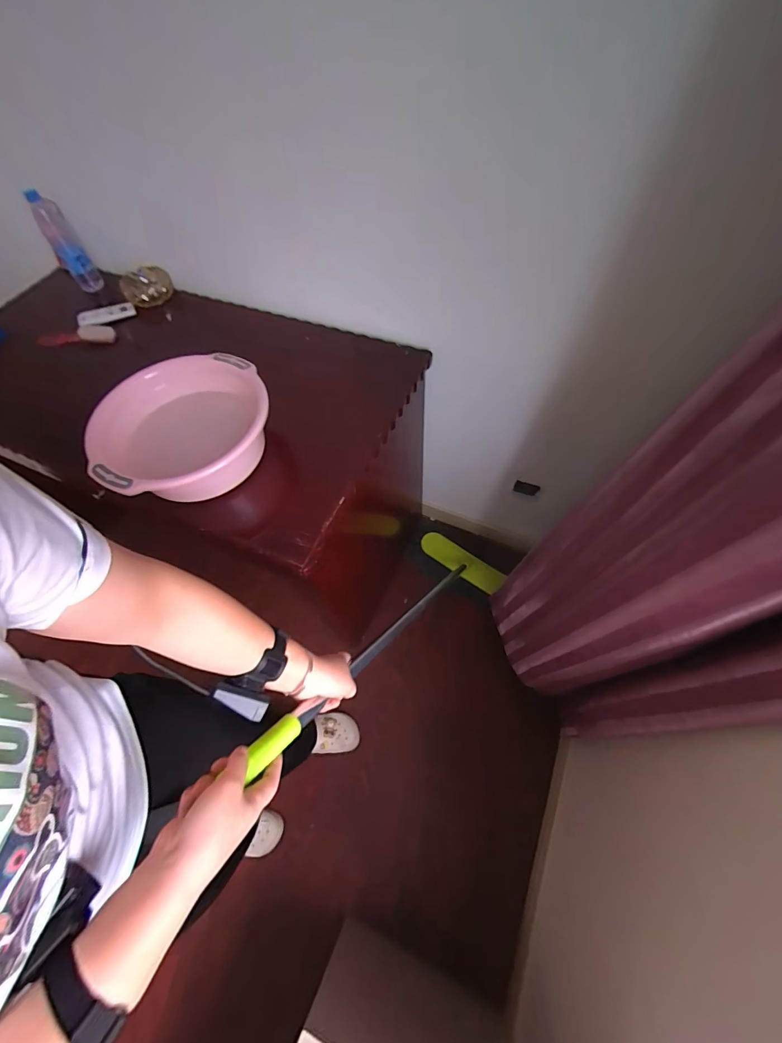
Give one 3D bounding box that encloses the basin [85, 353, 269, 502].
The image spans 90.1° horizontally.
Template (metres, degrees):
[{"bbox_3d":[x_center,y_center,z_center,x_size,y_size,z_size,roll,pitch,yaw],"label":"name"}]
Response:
[{"bbox_3d":[-0.385,-0.161,0.752,0.317,0.155,0.302,-1,61,2],"label":"basin"}]

